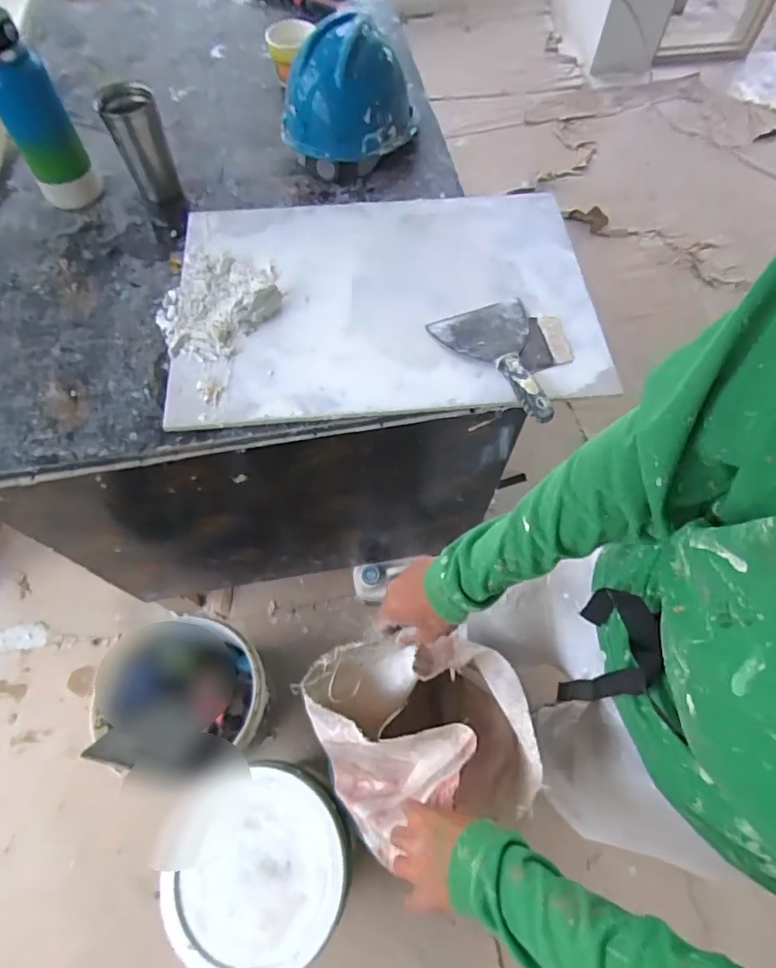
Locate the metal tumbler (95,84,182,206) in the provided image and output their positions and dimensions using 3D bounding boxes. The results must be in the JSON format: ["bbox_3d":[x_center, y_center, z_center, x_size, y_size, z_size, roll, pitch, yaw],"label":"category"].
[{"bbox_3d":[-0.385,-0.533,0.830,0.080,0.149,0.076,-20,66,-9],"label":"metal tumbler"}]

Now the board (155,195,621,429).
[{"bbox_3d":[-0.009,-0.280,0.770,0.595,0.026,0.406,-4,64,-2],"label":"board"}]

